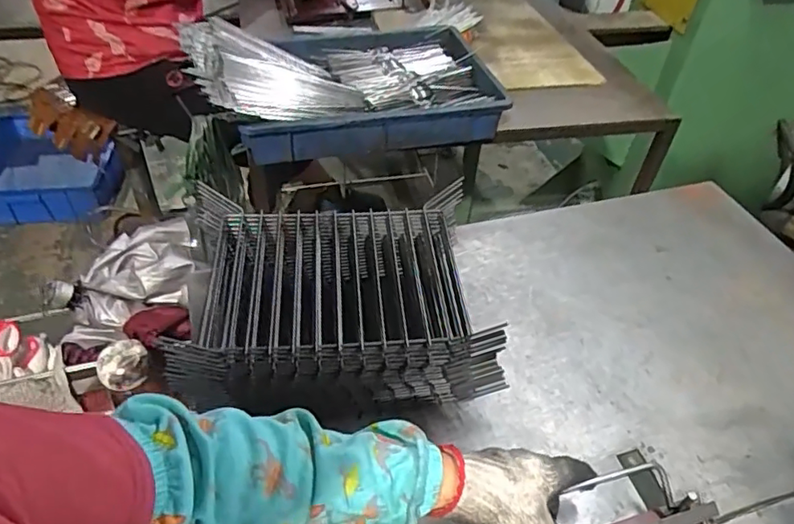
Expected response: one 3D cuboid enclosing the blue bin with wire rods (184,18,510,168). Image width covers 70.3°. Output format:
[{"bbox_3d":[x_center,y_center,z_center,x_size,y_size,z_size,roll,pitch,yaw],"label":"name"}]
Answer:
[{"bbox_3d":[-0.091,-0.318,0.999,0.507,0.137,0.317,-10,46,-14],"label":"blue bin with wire rods"}]

